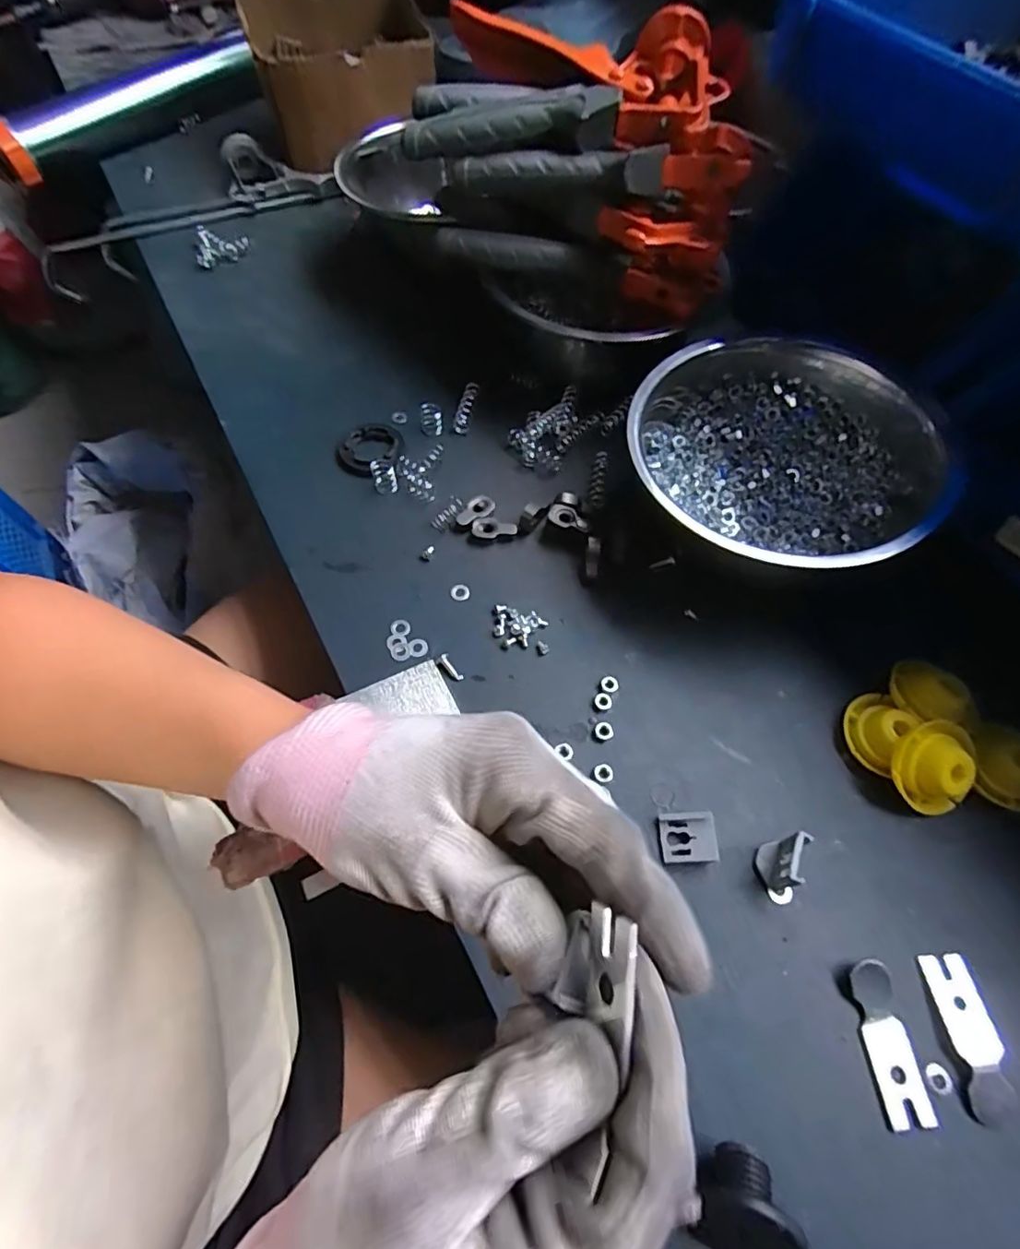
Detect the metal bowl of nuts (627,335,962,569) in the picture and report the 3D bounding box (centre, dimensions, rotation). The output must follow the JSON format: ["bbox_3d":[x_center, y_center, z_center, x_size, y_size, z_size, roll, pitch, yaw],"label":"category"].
[{"bbox_3d":[0.172,-0.106,0.377,0.181,0.073,0.165,0,62,0],"label":"metal bowl of nuts"}]

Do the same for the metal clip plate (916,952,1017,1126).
[{"bbox_3d":[0.213,0.188,0.263,0.023,0.007,0.063,-3,62,-2],"label":"metal clip plate"}]

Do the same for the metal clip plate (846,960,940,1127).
[{"bbox_3d":[0.173,0.190,0.261,0.021,0.007,0.063,-7,62,-3],"label":"metal clip plate"}]

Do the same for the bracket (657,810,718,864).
[{"bbox_3d":[0.093,0.111,0.299,0.027,0.006,0.025,-13,60,16],"label":"bracket"}]

